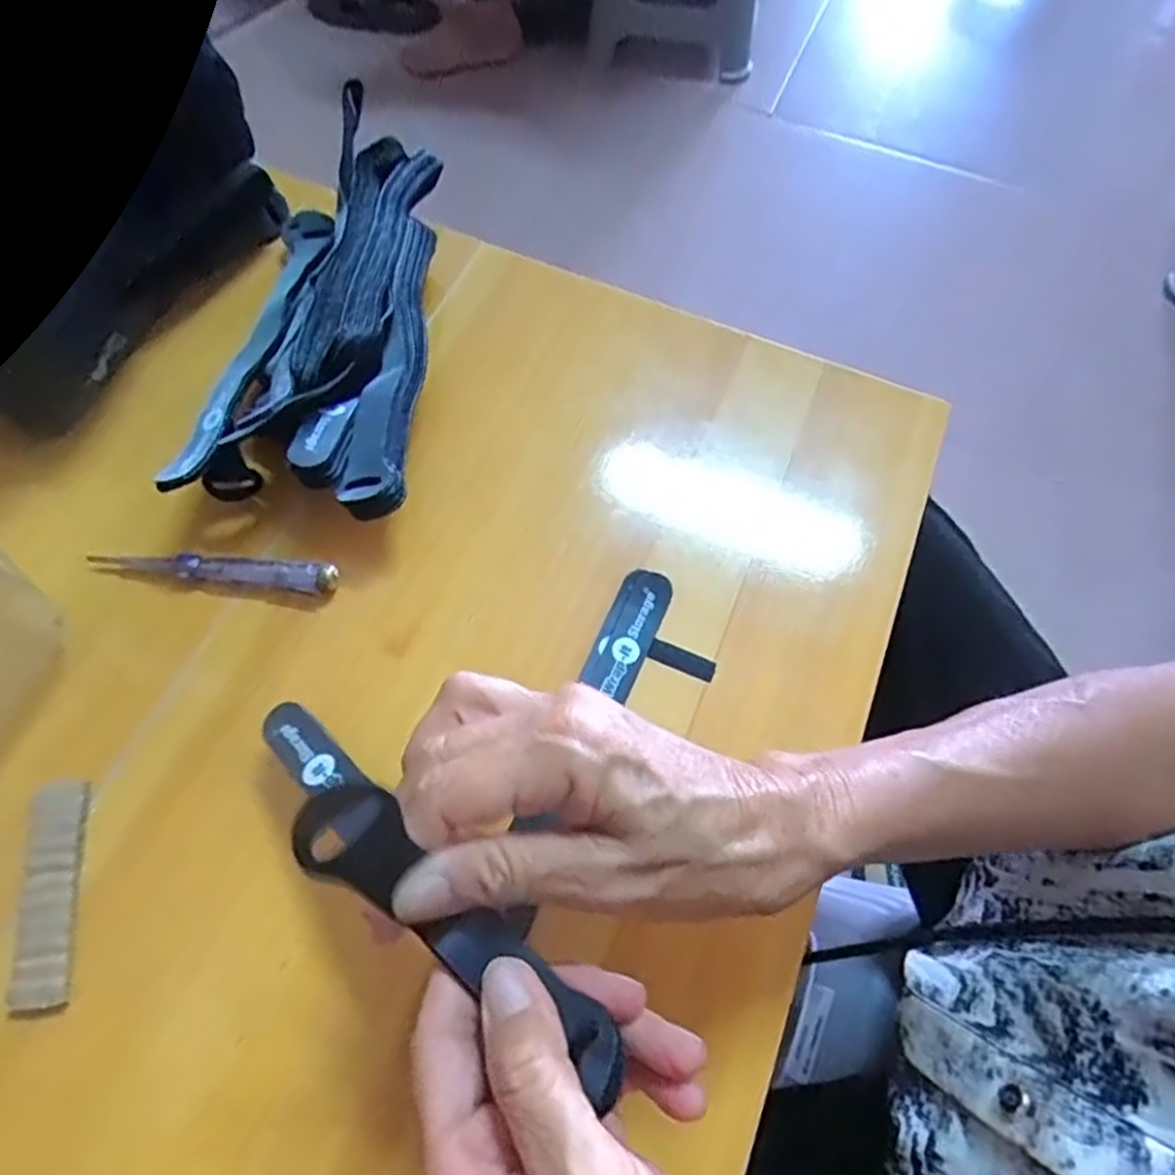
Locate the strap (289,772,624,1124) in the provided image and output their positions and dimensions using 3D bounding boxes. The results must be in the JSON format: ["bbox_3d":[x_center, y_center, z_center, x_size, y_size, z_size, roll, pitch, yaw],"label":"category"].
[{"bbox_3d":[-0.035,0.096,0.206,0.110,0.033,0.028,41,68,-5],"label":"strap"}]

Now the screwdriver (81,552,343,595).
[{"bbox_3d":[-0.181,-0.010,0.355,0.120,0.010,0.013,7,66,0],"label":"screwdriver"}]

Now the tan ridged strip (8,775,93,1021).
[{"bbox_3d":[-0.218,0.123,0.297,0.023,0.005,0.087,-7,67,-6],"label":"tan ridged strip"}]

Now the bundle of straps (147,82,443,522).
[{"bbox_3d":[-0.136,-0.160,0.404,0.102,0.049,0.275,3,66,-2],"label":"bundle of straps"}]

